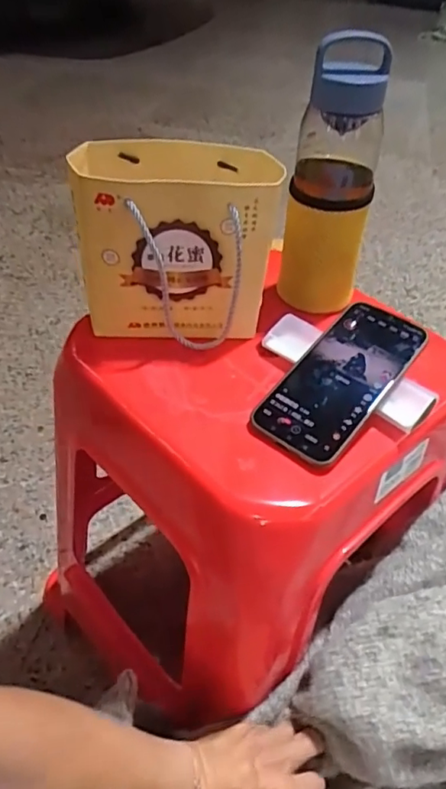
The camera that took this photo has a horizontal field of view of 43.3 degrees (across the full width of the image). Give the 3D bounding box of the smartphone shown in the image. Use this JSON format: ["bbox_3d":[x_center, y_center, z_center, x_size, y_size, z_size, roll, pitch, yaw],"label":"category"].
[{"bbox_3d":[0.097,-0.015,0.465,0.076,0.008,0.158,33,65,27],"label":"smartphone"}]

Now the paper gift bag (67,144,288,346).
[{"bbox_3d":[-0.043,-0.132,0.503,0.167,0.149,0.092,-1,44,-5],"label":"paper gift bag"}]

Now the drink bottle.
[{"bbox_3d":[0.099,-0.190,0.519,0.076,0.220,0.071,7,43,3],"label":"drink bottle"}]

